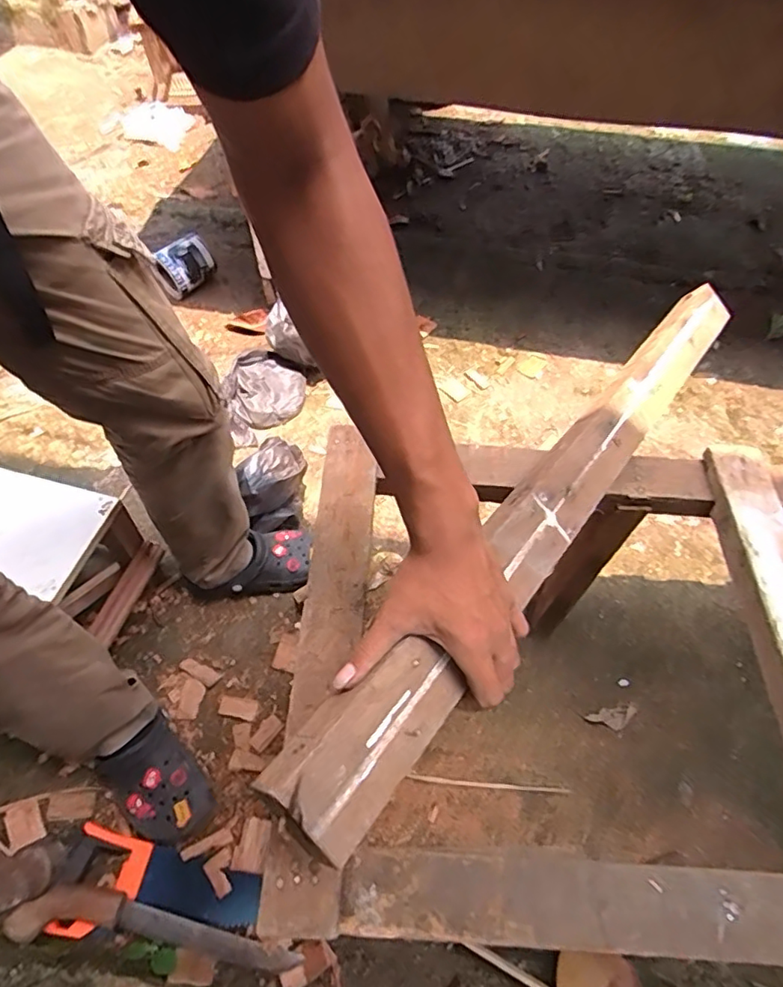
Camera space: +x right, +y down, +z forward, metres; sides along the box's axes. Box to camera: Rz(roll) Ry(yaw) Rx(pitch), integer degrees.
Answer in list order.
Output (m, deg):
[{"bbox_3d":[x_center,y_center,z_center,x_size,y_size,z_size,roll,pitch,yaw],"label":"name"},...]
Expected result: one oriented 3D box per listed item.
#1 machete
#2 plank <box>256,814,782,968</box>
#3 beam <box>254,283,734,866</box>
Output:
[{"bbox_3d":[-0.292,0.544,0.709,0.346,0.041,0.059,6,55,1],"label":"machete"},{"bbox_3d":[0.121,0.295,0.409,0.425,0.021,0.062,4,55,2],"label":"plank"},{"bbox_3d":[0.208,-0.043,0.583,0.066,0.036,0.863,34,51,19],"label":"beam"}]

